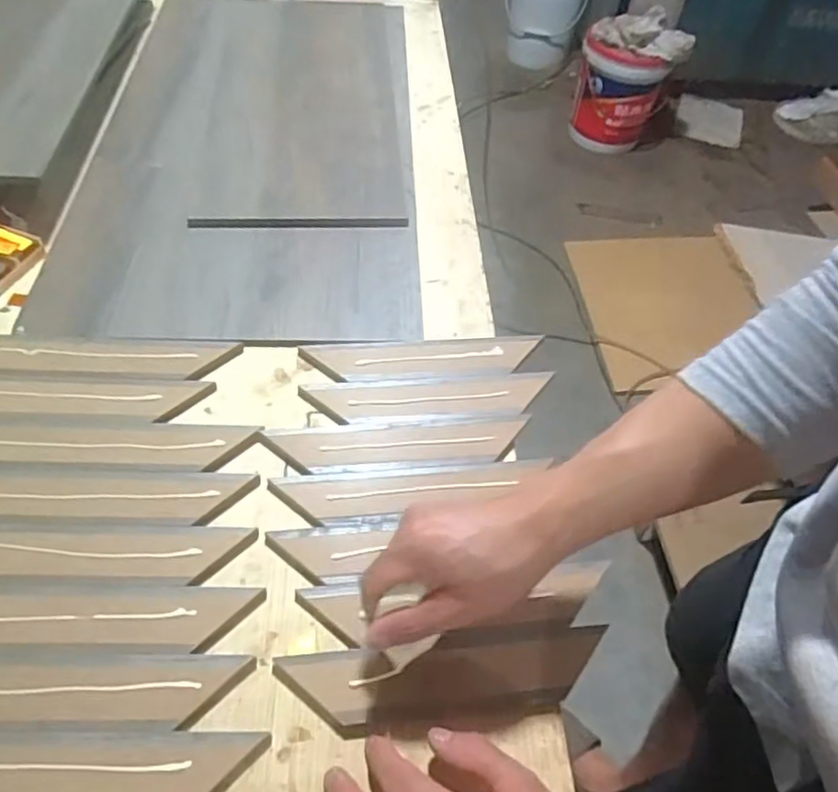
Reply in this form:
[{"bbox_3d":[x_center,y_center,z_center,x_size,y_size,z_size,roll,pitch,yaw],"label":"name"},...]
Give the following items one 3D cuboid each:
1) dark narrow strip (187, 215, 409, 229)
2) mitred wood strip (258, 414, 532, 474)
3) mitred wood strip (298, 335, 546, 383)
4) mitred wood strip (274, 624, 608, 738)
[{"bbox_3d":[-0.127,-0.186,0.680,0.228,0.009,0.015,-1,54,-5],"label":"dark narrow strip"},{"bbox_3d":[-0.016,0.038,0.521,0.209,0.004,0.045,-3,54,-7],"label":"mitred wood strip"},{"bbox_3d":[0.004,-0.035,0.576,0.209,0.007,0.044,-3,54,-7],"label":"mitred wood strip"},{"bbox_3d":[0.020,0.185,0.423,0.205,0.015,0.052,-4,54,-9],"label":"mitred wood strip"}]

